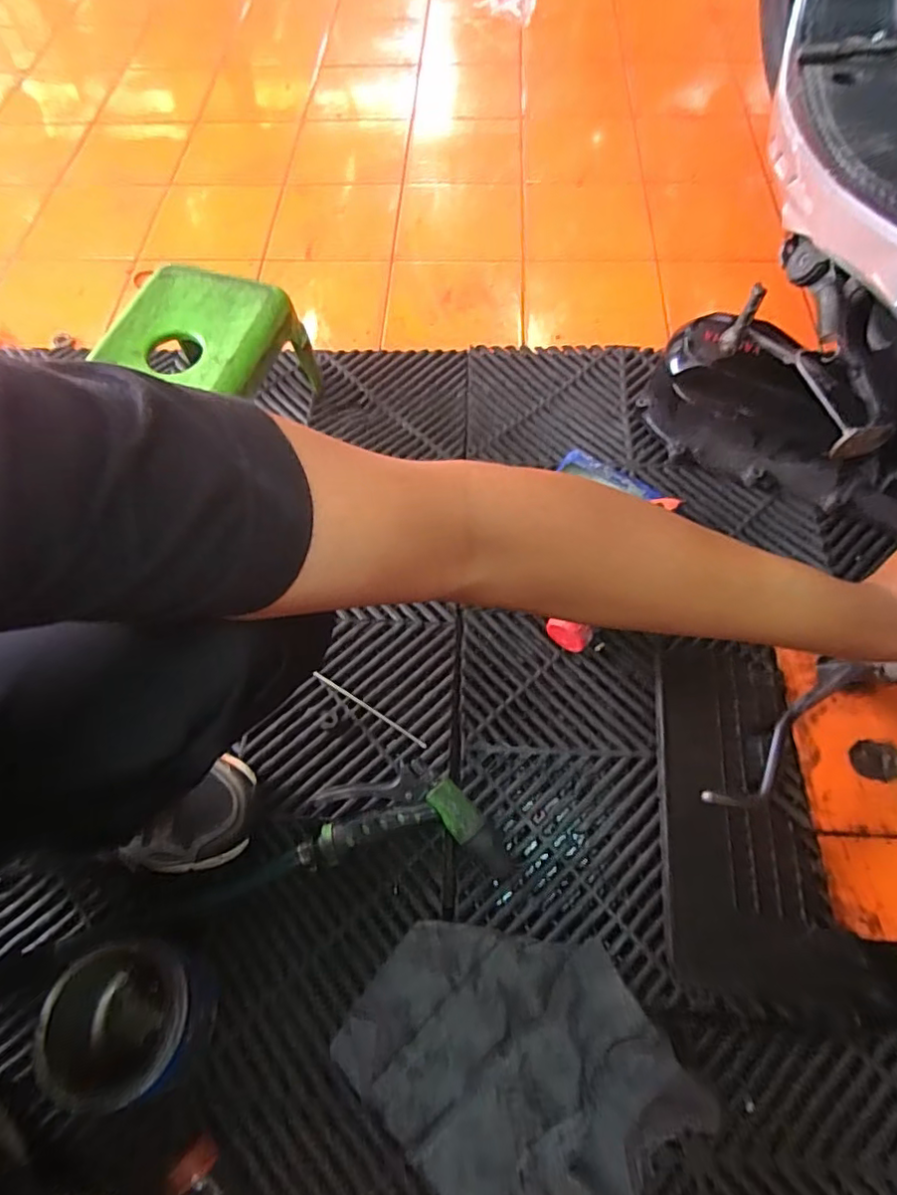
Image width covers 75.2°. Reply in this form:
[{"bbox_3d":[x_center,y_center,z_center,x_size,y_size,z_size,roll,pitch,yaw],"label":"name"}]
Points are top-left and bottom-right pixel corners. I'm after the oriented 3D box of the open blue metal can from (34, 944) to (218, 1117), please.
[{"bbox_3d":[-0.240,0.321,0.440,0.099,0.081,0.085,10,65,7],"label":"open blue metal can"}]

